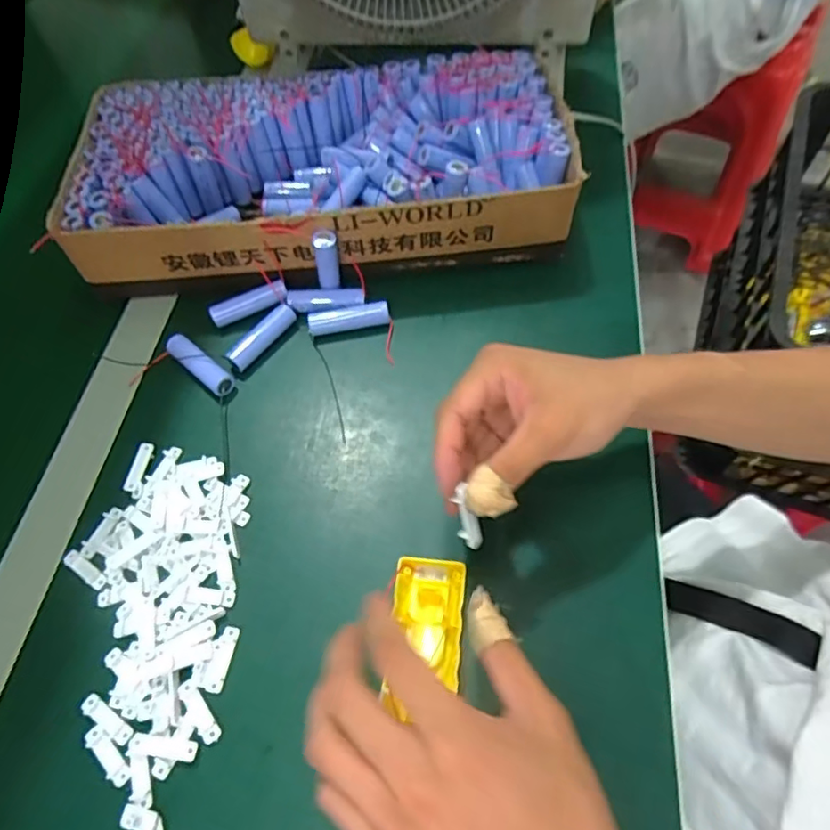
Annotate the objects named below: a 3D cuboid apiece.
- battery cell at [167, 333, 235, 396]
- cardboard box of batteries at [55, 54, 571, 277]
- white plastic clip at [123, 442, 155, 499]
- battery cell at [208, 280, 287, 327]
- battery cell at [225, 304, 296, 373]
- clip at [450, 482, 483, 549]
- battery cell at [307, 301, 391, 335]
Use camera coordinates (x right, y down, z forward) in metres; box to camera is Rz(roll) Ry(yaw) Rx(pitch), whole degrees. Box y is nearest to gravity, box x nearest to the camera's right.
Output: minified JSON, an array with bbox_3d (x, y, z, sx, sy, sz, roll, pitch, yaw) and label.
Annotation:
[{"bbox_3d":[-0.172,-0.041,0.452,0.068,0.016,0.020,36,68,22],"label":"battery cell"},{"bbox_3d":[-0.080,-0.217,0.515,0.417,0.082,0.215,-3,60,3],"label":"cardboard box of batteries"},{"bbox_3d":[-0.201,0.039,0.413,0.013,0.005,0.041,4,60,7],"label":"white plastic clip"},{"bbox_3d":[-0.140,-0.093,0.478,0.066,0.021,0.020,-16,60,-5],"label":"battery cell"},{"bbox_3d":[-0.125,-0.064,0.463,0.020,0.021,0.065,36,68,22],"label":"battery cell"},{"bbox_3d":[0.028,0.056,0.311,0.012,0.038,0.007,-19,21,-7],"label":"clip"},{"bbox_3d":[-0.055,-0.079,0.467,0.067,0.017,0.017,-7,60,1],"label":"battery cell"}]

